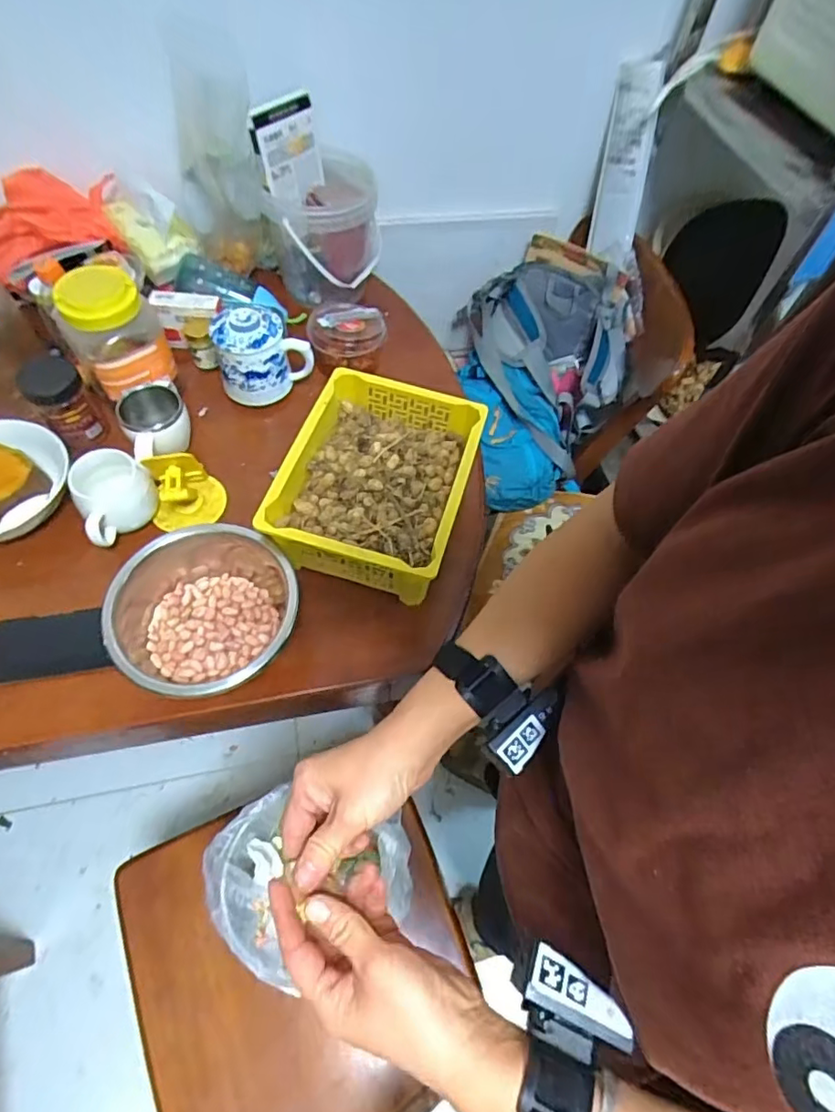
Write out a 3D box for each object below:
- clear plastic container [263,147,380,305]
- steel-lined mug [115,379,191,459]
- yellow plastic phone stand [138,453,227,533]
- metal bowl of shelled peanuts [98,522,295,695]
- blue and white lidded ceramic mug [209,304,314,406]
[{"bbox_3d":[-0.147,-0.533,0.906,0.156,0.197,0.171,5,59,-1],"label":"clear plastic container"},{"bbox_3d":[-0.353,-0.178,0.762,0.085,0.081,0.120,-26,65,-18],"label":"steel-lined mug"},{"bbox_3d":[-0.303,-0.095,0.714,0.087,0.100,0.086,-7,60,-8],"label":"yellow plastic phone stand"},{"bbox_3d":[-0.243,0.061,0.629,0.184,0.097,0.195,2,60,-3],"label":"metal bowl of shelled peanuts"},{"bbox_3d":[-0.229,-0.299,0.820,0.129,0.121,0.097,-19,63,-15],"label":"blue and white lidded ceramic mug"}]

